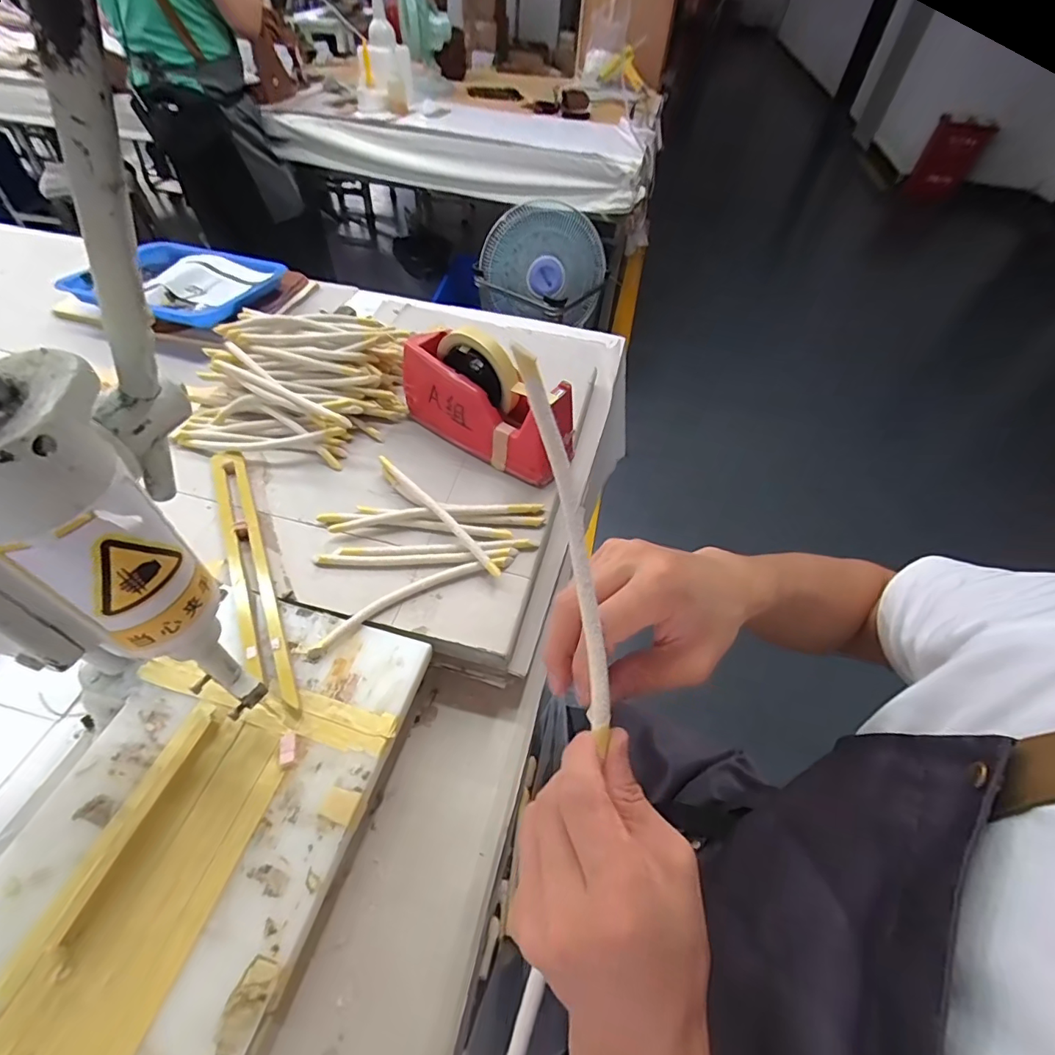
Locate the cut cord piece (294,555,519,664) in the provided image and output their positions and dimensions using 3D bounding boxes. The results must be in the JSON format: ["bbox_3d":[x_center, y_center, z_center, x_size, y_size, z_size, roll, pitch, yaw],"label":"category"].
[{"bbox_3d":[-0.103,0.061,0.436,0.194,0.013,0.025,-24,56,-22],"label":"cut cord piece"}]

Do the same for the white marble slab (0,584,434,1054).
[{"bbox_3d":[-0.216,0.184,0.334,0.198,0.012,0.296,14,51,7],"label":"white marble slab"}]

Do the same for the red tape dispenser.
[{"bbox_3d":[-0.047,-0.145,0.540,0.204,0.118,0.069,27,53,17],"label":"red tape dispenser"}]

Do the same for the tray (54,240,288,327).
[{"bbox_3d":[-0.570,-0.400,0.806,0.261,0.040,0.224,18,51,10],"label":"tray"}]

